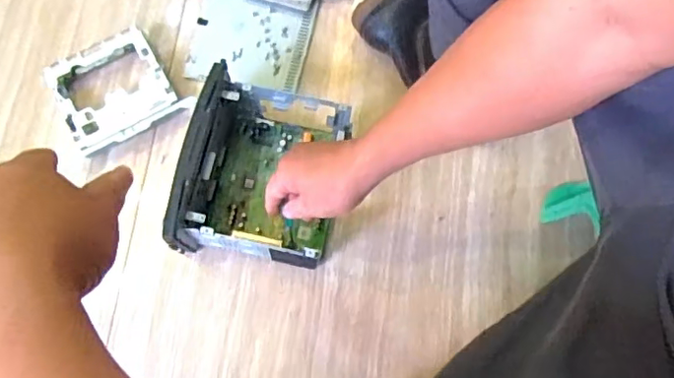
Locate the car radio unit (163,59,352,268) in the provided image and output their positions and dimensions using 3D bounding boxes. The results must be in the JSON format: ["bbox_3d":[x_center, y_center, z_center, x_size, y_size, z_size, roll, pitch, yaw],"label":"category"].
[{"bbox_3d":[-0.083,-0.019,0.659,0.162,0.125,0.192,13,74,2],"label":"car radio unit"}]

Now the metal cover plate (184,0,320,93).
[{"bbox_3d":[-0.117,-0.218,0.781,0.161,0.016,0.156,12,74,1],"label":"metal cover plate"}]

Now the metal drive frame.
[{"bbox_3d":[-0.285,-0.129,0.729,0.149,0.031,0.132,-27,77,-9],"label":"metal drive frame"}]

